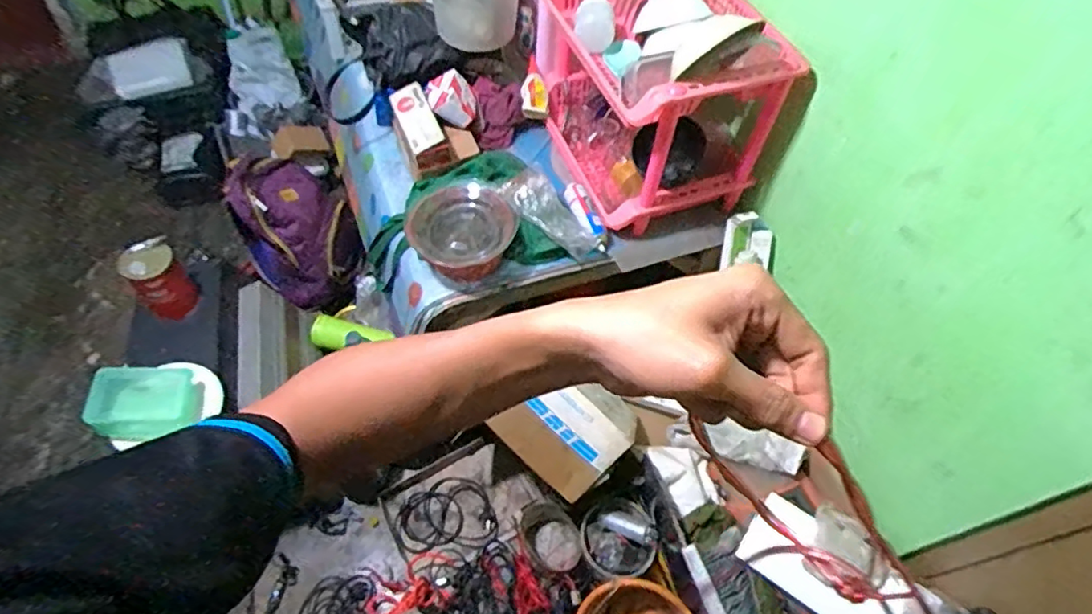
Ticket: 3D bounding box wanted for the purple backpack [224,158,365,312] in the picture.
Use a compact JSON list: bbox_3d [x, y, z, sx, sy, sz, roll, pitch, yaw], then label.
[{"bbox_3d":[-0.666,-0.196,1.609,0.271,0.343,0.304,-28,63,-22],"label":"purple backpack"}]

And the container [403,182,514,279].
[{"bbox_3d":[-0.164,-0.153,1.130,0.207,0.121,0.181,6,56,0],"label":"container"}]

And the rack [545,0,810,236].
[{"bbox_3d":[0.213,-0.447,1.186,0.335,0.371,0.451,-14,58,-14],"label":"rack"}]

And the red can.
[{"bbox_3d":[-0.840,-0.059,1.281,0.106,0.173,0.096,-37,66,-25],"label":"red can"}]

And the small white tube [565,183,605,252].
[{"bbox_3d":[0.086,-0.186,1.193,0.045,0.019,0.169,-20,60,-17],"label":"small white tube"}]

